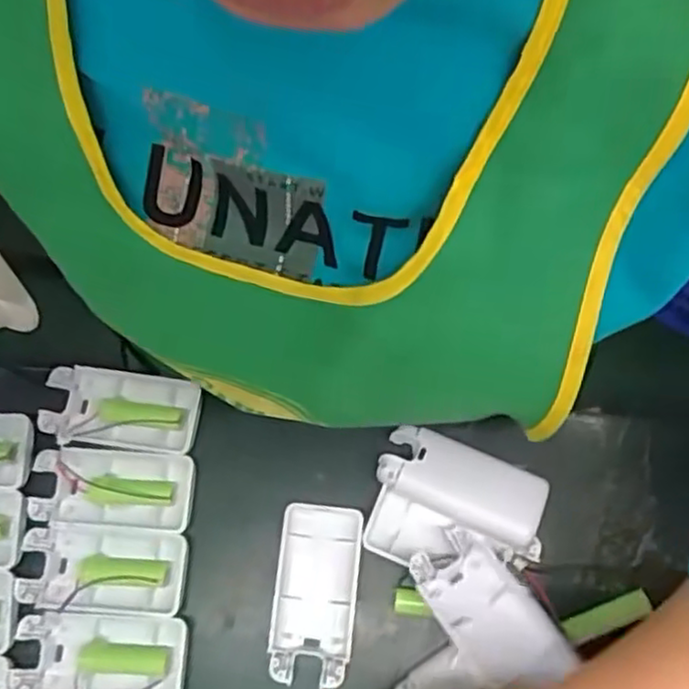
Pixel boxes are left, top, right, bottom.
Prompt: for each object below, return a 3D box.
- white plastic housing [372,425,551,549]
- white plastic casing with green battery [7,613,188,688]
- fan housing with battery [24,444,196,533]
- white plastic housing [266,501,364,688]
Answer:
[{"bbox_3d":[0.067,0.080,0.414,0.092,0.022,0.044,22,75,8],"label":"white plastic housing"},{"bbox_3d":[-0.136,0.175,0.402,0.093,0.014,0.044,2,73,2],"label":"white plastic casing with green battery"},{"bbox_3d":[-0.137,0.085,0.428,0.093,0.015,0.045,4,73,3],"label":"fan housing with battery"},{"bbox_3d":[-0.017,0.140,0.408,0.045,0.014,0.094,6,74,3],"label":"white plastic housing"}]

